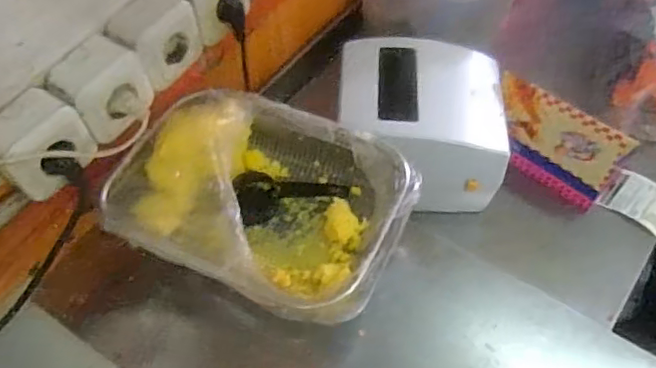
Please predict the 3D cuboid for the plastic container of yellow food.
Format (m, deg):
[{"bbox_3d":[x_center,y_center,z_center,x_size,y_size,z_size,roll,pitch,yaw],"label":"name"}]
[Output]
[{"bbox_3d":[-0.071,0.017,0.639,0.302,0.075,0.215,21,61,15],"label":"plastic container of yellow food"}]

